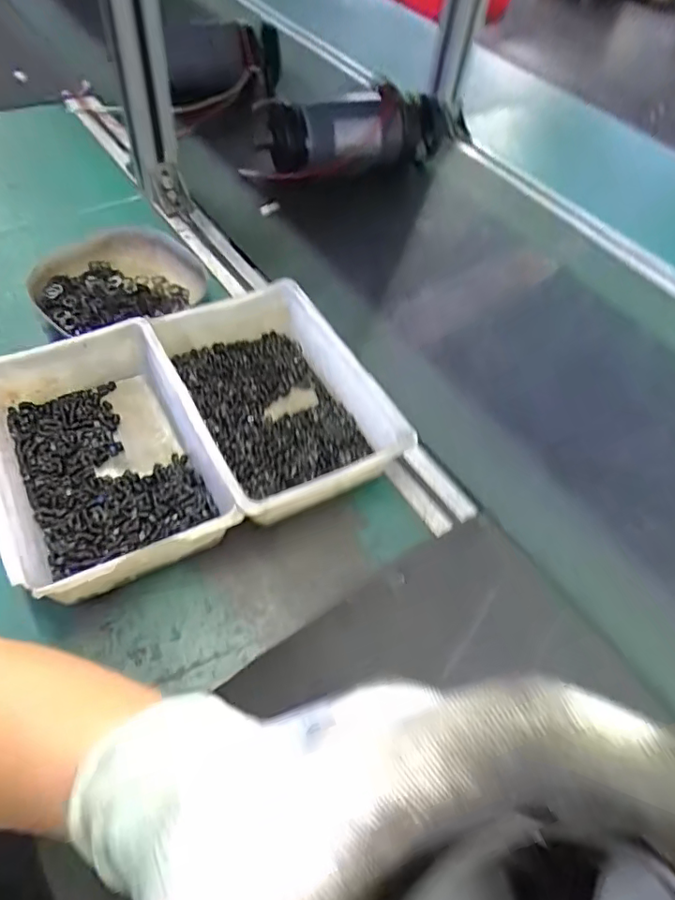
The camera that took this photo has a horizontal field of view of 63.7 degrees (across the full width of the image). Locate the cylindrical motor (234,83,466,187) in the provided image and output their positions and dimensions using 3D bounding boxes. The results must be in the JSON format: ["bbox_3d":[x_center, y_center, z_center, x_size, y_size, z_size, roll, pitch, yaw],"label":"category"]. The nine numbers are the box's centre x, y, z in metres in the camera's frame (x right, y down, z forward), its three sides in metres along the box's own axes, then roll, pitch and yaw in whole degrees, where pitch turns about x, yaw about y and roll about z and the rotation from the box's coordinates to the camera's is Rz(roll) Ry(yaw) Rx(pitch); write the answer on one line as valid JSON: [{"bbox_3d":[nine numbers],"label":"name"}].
[{"bbox_3d":[0.040,-0.388,0.663,0.261,0.080,0.073,-19,57,-19],"label":"cylindrical motor"}]

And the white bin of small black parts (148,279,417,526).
[{"bbox_3d":[-0.048,-0.040,0.438,0.144,0.051,0.206,-21,57,-20],"label":"white bin of small black parts"}]

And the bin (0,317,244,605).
[{"bbox_3d":[-0.170,0.007,0.395,0.136,0.061,0.198,-21,57,-20],"label":"bin"}]

